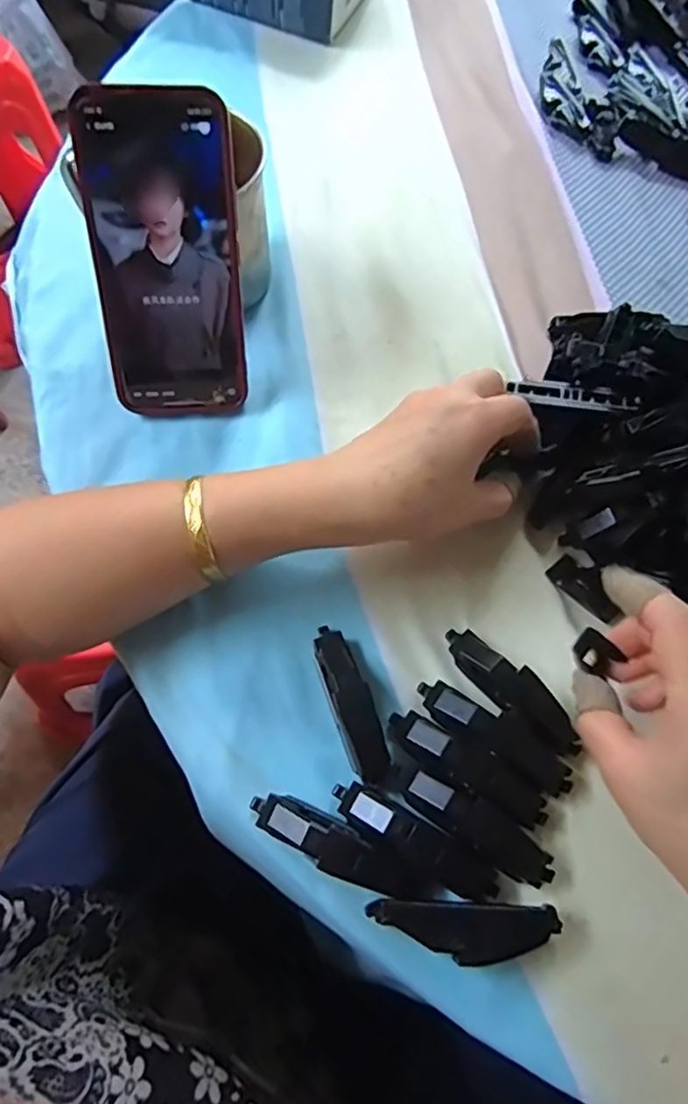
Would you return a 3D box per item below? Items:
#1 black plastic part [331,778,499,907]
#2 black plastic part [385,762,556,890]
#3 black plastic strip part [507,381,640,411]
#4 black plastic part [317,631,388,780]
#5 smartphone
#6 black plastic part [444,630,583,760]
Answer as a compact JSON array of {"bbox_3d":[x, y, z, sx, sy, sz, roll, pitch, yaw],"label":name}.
[{"bbox_3d":[0.032,0.130,0.287,0.079,0.016,0.020,28,67,10],"label":"black plastic part"},{"bbox_3d":[0.057,0.122,0.292,0.081,0.018,0.021,33,68,12],"label":"black plastic part"},{"bbox_3d":[0.131,-0.088,0.367,0.069,0.006,0.014,11,65,11],"label":"black plastic strip part"},{"bbox_3d":[0.003,0.072,0.314,0.019,0.013,0.077,-16,67,-10],"label":"black plastic part"},{"bbox_3d":[-0.096,-0.155,0.351,0.075,0.159,0.010,-1,30,-3],"label":"smartphone"},{"bbox_3d":[0.084,0.068,0.320,0.079,0.010,0.022,38,70,14],"label":"black plastic part"}]

